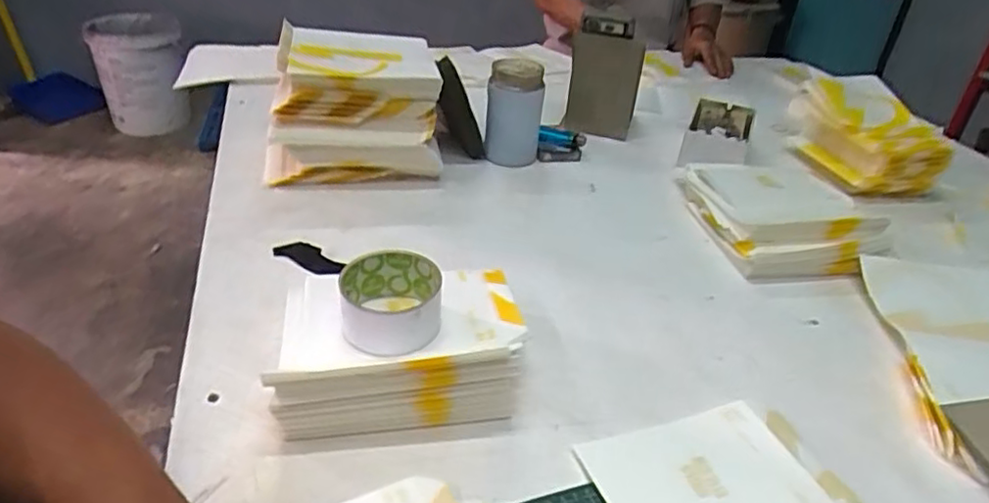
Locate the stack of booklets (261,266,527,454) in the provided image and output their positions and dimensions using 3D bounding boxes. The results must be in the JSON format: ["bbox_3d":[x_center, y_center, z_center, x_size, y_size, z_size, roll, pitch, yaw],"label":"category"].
[{"bbox_3d":[-0.078,0.061,0.544,0.193,0.077,0.175,-2,34,-12],"label":"stack of booklets"}]

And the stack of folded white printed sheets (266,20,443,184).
[{"bbox_3d":[-0.187,-0.199,0.880,0.213,0.126,0.221,1,33,-9],"label":"stack of folded white printed sheets"}]

